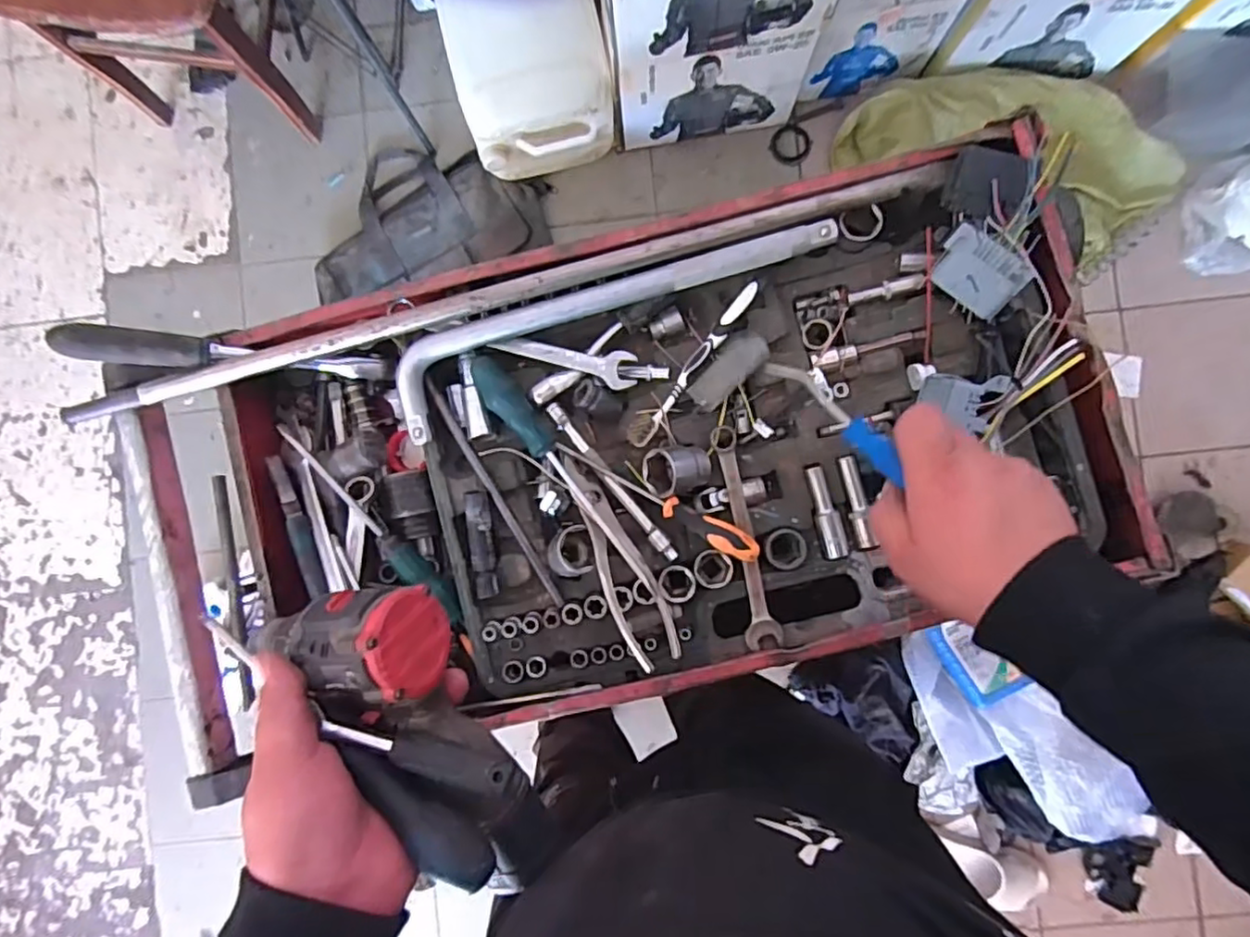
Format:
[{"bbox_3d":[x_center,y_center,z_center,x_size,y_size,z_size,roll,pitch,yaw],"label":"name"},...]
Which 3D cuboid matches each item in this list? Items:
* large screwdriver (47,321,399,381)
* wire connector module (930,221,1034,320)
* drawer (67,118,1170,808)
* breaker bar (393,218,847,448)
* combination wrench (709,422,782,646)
[{"bbox_3d":[-0.325,-0.094,0.543,0.242,0.018,0.029,2,88,-32],"label":"large screwdriver"},{"bbox_3d":[0.282,-0.156,0.511,0.065,0.016,0.051,42,131,17],"label":"wire connector module"},{"bbox_3d":[-0.009,-0.003,0.550,0.789,0.082,0.371,-13,88,2],"label":"drawer"},{"bbox_3d":[-0.011,-0.126,0.530,0.376,0.020,0.076,-20,87,2],"label":"breaker bar"},{"bbox_3d":[0.101,0.055,0.536,0.028,0.012,0.183,-9,88,2],"label":"combination wrench"}]

